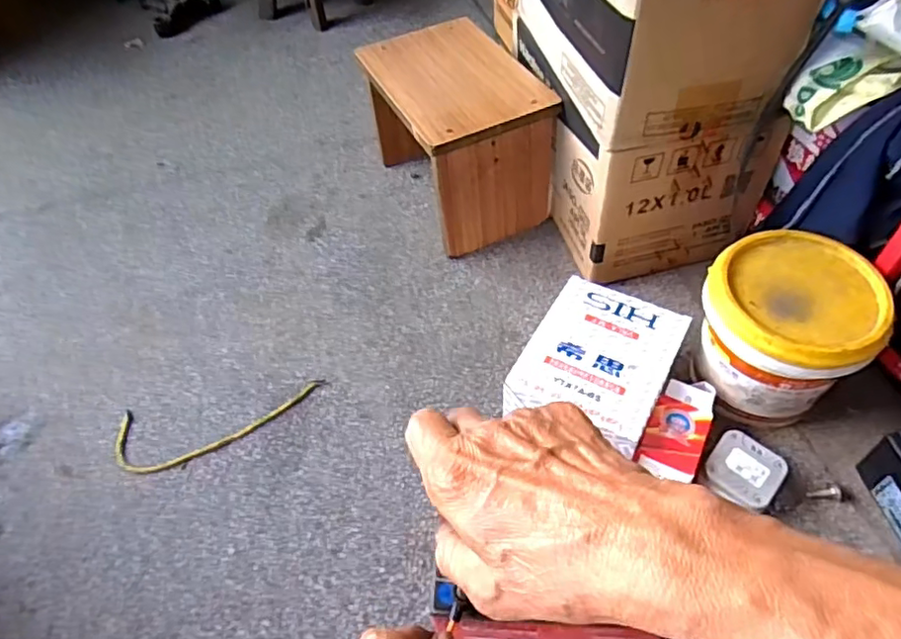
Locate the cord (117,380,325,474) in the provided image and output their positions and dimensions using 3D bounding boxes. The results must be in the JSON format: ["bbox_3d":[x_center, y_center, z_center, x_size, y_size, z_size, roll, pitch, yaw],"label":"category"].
[{"bbox_3d":[-0.292,0.134,0.759,0.260,0.020,0.101,-9,51,-3],"label":"cord"}]

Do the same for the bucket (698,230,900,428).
[{"bbox_3d":[0.371,0.014,0.675,0.163,0.150,0.163,-2,51,3],"label":"bucket"}]

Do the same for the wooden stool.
[{"bbox_3d":[0.009,-0.285,0.939,0.199,0.222,0.282,-22,53,-13],"label":"wooden stool"}]

